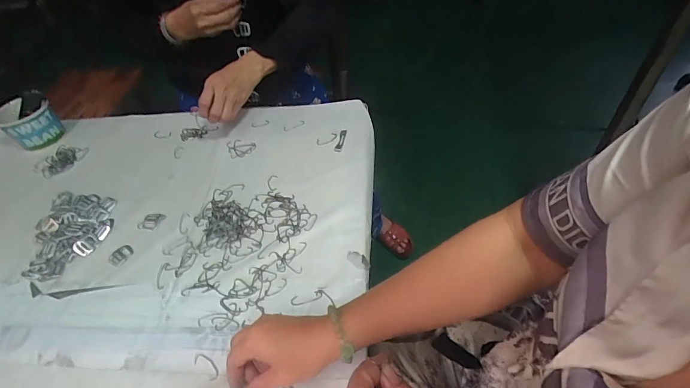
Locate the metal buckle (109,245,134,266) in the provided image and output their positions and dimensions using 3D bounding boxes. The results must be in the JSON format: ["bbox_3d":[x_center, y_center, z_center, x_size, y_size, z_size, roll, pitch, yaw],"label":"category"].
[{"bbox_3d":[-0.325,0.087,0.540,0.028,0.004,0.033,26,56,26],"label":"metal buckle"}]

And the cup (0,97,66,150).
[{"bbox_3d":[-0.597,-0.132,0.710,0.076,0.077,0.080,-3,48,3],"label":"cup"}]

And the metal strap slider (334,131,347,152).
[{"bbox_3d":[-0.007,-0.095,0.658,0.013,0.009,0.053,11,50,15],"label":"metal strap slider"}]

